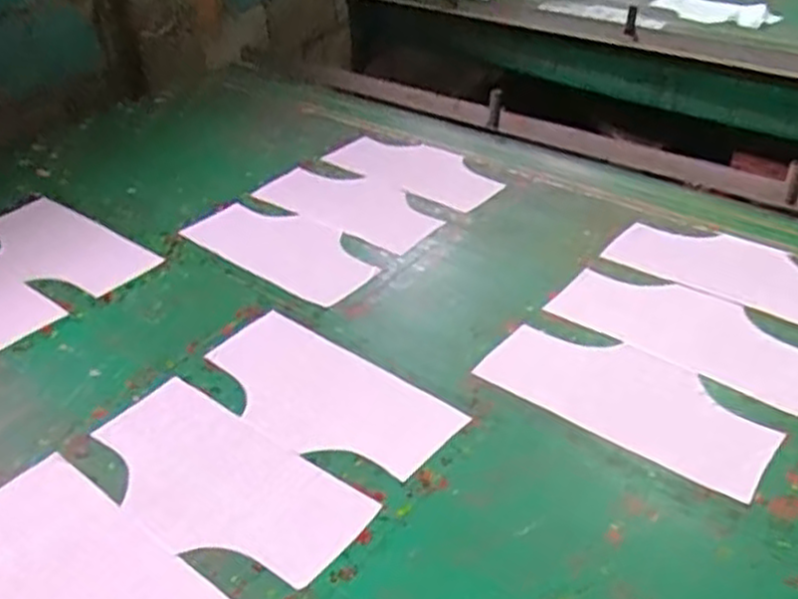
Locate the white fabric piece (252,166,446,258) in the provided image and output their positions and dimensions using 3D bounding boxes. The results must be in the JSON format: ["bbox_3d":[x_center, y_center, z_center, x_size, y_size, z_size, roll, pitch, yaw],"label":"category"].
[{"bbox_3d":[-0.073,-0.147,1.170,0.295,0.008,0.136,25,43,32],"label":"white fabric piece"}]

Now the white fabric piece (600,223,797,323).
[{"bbox_3d":[0.443,-0.044,1.022,0.304,0.009,0.141,24,42,31],"label":"white fabric piece"}]

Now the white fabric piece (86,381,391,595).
[{"bbox_3d":[-0.179,0.172,0.747,0.302,0.007,0.146,25,43,32],"label":"white fabric piece"}]

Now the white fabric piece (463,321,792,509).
[{"bbox_3d":[0.246,0.100,0.830,0.299,0.006,0.147,24,42,31],"label":"white fabric piece"}]

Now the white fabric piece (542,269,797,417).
[{"bbox_3d":[0.347,0.031,0.927,0.301,0.008,0.157,24,42,31],"label":"white fabric piece"}]

